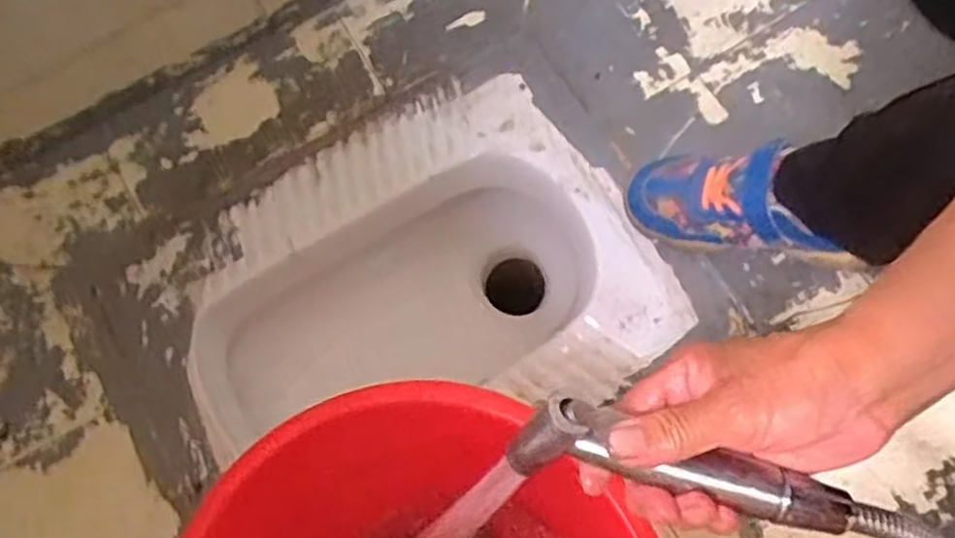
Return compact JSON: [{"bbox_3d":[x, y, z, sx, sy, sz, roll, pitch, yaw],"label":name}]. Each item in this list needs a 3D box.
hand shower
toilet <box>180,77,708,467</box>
[{"bbox_3d":[0.089,0.088,0.340,0.143,0.049,0.029,13,73,2],"label":"hand shower"},{"bbox_3d":[-0.063,0.052,0.866,0.458,0.191,0.362,-32,73,-8],"label":"toilet"}]

